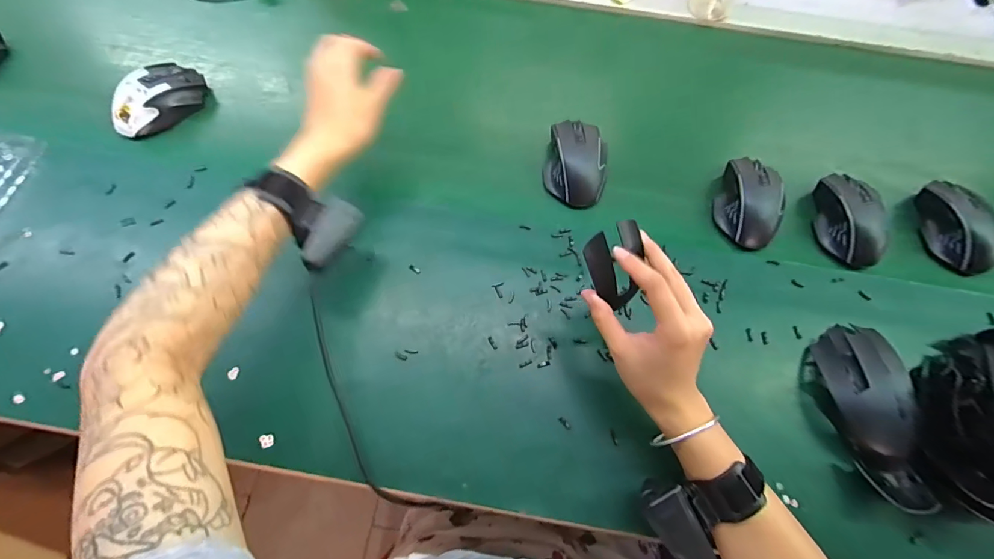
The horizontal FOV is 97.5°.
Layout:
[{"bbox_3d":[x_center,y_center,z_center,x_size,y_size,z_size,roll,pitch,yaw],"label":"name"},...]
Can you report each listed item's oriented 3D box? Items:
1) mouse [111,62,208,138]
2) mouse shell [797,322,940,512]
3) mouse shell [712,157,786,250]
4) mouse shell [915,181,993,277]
[{"bbox_3d":[-0.421,-0.227,0.540,0.069,0.033,0.115,27,69,9],"label":"mouse"},{"bbox_3d":[0.344,0.122,0.409,0.067,0.042,0.161,4,67,0],"label":"mouse shell"},{"bbox_3d":[0.298,-0.095,0.509,0.068,0.034,0.106,17,67,5],"label":"mouse shell"},{"bbox_3d":[0.541,-0.065,0.508,0.056,0.039,0.117,-7,67,-5],"label":"mouse shell"}]

